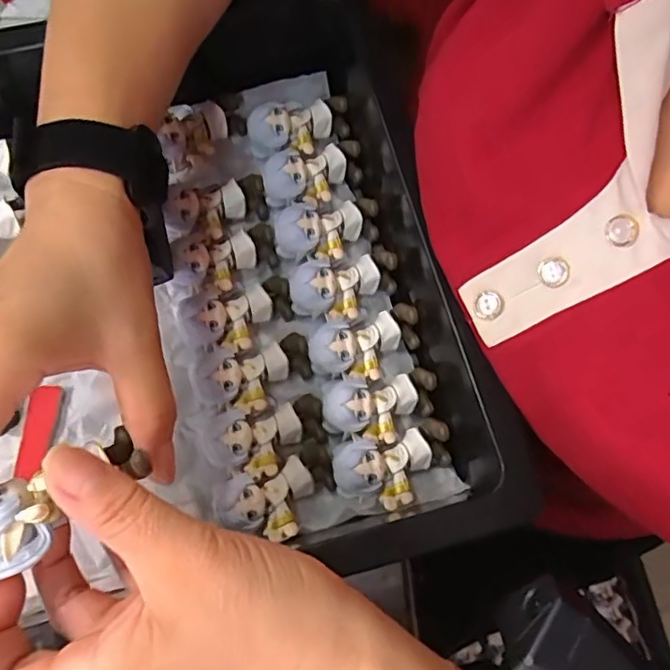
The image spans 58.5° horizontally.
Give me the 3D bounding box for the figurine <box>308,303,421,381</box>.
[{"bbox_3d":[0.016,0.007,0.331,0.063,0.026,0.035,-19,75,-19],"label":"figurine"}]

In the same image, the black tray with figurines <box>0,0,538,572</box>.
[{"bbox_3d":[-0.183,-0.001,0.307,0.500,0.076,0.317,-15,76,-8],"label":"black tray with figurines"}]

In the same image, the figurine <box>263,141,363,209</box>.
[{"bbox_3d":[-0.012,-0.094,0.356,0.062,0.024,0.033,-23,75,-22],"label":"figurine"}]

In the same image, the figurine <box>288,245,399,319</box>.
[{"bbox_3d":[0.006,-0.026,0.341,0.061,0.026,0.033,-16,75,-20],"label":"figurine"}]

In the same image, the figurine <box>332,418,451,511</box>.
[{"bbox_3d":[0.029,0.068,0.309,0.063,0.025,0.037,-15,74,-21],"label":"figurine"}]

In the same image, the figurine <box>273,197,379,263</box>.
[{"bbox_3d":[-0.003,-0.060,0.347,0.062,0.026,0.031,-16,74,-22],"label":"figurine"}]

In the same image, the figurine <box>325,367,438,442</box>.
[{"bbox_3d":[0.024,0.038,0.321,0.063,0.024,0.036,-9,74,-22],"label":"figurine"}]

